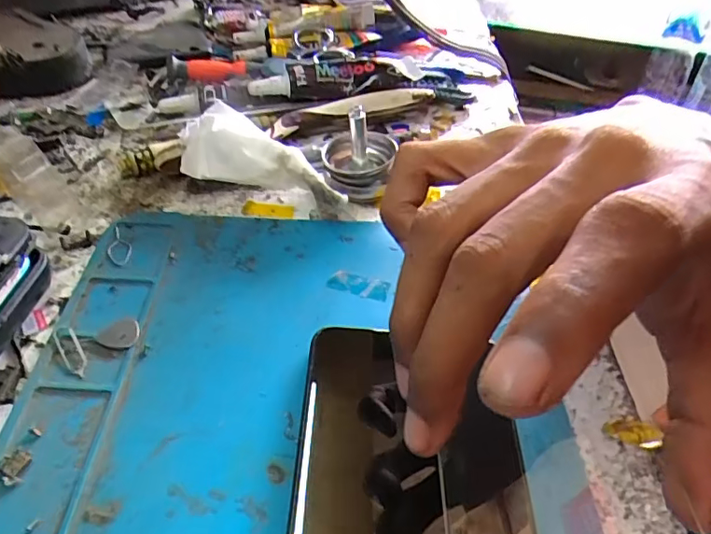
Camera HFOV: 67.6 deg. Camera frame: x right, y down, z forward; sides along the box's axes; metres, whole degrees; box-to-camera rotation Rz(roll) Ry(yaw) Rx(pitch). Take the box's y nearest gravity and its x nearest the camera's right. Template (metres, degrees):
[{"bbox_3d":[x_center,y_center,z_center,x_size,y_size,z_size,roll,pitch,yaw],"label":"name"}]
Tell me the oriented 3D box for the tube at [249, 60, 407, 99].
[{"bbox_3d":[-0.018,-0.119,0.337,0.096,0.017,0.022,-5,45,-11],"label":"tube"}]

